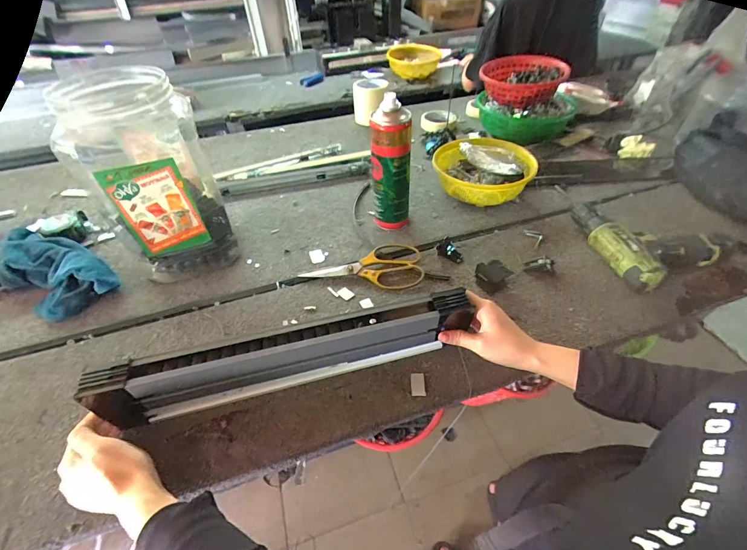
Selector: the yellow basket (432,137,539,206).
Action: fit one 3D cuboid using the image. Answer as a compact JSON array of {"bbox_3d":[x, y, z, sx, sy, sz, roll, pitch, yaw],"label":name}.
[{"bbox_3d":[0.216,-0.202,0.711,0.187,0.073,0.167,13,48,14],"label":"yellow basket"}]

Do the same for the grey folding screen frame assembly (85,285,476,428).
[{"bbox_3d":[-0.089,0.096,0.422,0.424,0.088,0.042,-12,47,-10],"label":"grey folding screen frame assembly"}]

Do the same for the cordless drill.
[{"bbox_3d":[0.441,-0.060,0.573,0.169,0.047,0.184,-8,47,-5],"label":"cordless drill"}]

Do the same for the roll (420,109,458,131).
[{"bbox_3d":[0.169,-0.426,0.966,0.091,0.032,0.096,-1,46,1],"label":"roll"}]

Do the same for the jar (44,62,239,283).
[{"bbox_3d":[-0.328,-0.141,0.546,0.154,0.267,0.169,-17,48,-13],"label":"jar"}]

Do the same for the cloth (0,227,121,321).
[{"bbox_3d":[-0.519,-0.004,0.565,0.236,0.060,0.115,16,49,17],"label":"cloth"}]

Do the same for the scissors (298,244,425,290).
[{"bbox_3d":[-0.015,-0.010,0.578,0.194,0.019,0.089,-6,46,-3],"label":"scissors"}]

